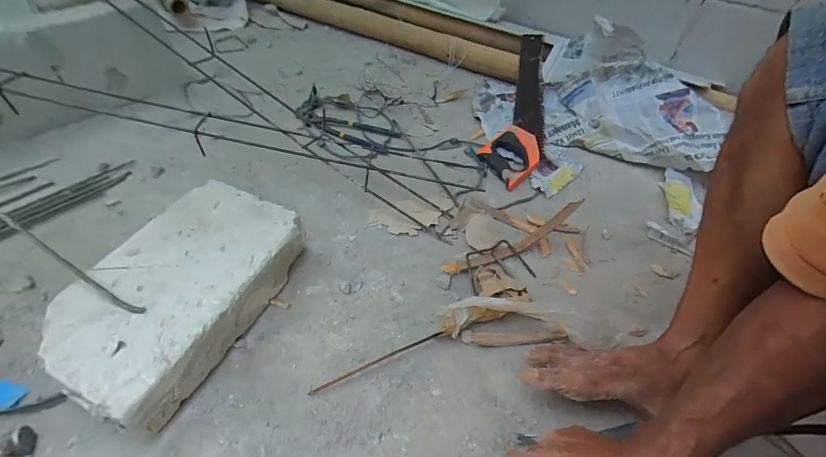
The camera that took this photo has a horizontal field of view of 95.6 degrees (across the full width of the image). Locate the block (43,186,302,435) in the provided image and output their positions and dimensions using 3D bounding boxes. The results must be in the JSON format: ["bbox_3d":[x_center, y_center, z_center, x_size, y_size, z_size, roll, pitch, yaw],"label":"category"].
[{"bbox_3d":[-0.307,0.082,0.515,0.194,0.083,0.305,21,50,15],"label":"block"}]

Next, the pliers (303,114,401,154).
[{"bbox_3d":[-0.148,-0.222,0.838,0.228,0.020,0.065,18,50,14],"label":"pliers"}]

